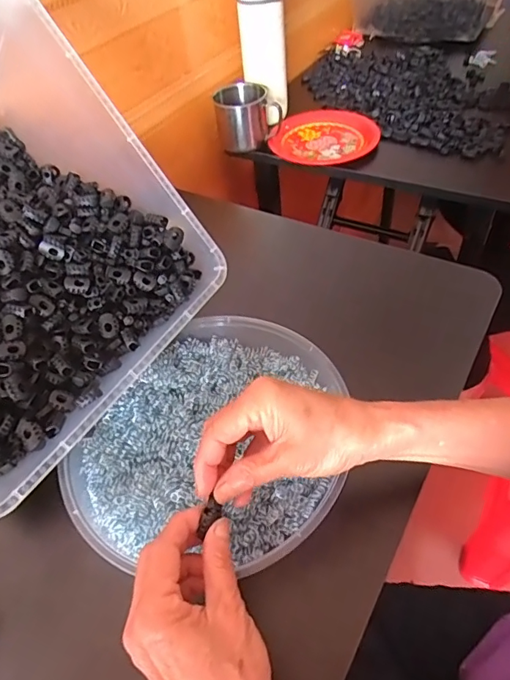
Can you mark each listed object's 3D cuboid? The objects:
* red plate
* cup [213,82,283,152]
[{"bbox_3d":[0.113,-0.326,0.750,0.157,0.016,0.163,12,51,16],"label":"red plate"},{"bbox_3d":[-0.009,-0.355,0.754,0.097,0.075,0.097,-3,48,3],"label":"cup"}]

